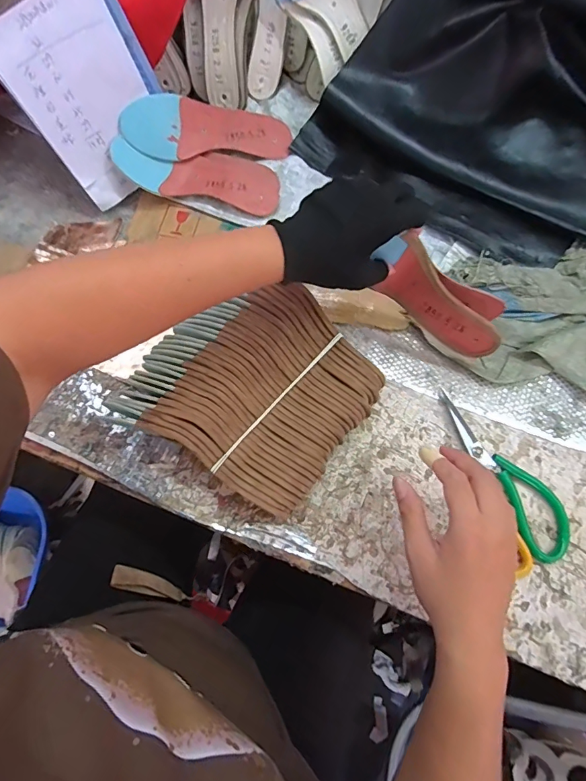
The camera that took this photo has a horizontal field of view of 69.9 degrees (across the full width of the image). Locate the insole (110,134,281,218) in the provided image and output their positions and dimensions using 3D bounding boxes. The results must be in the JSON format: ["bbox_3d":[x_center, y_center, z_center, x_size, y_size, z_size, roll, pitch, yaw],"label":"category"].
[{"bbox_3d":[-0.116,-0.274,0.524,0.202,0.044,0.072,11,75,4],"label":"insole"}]

